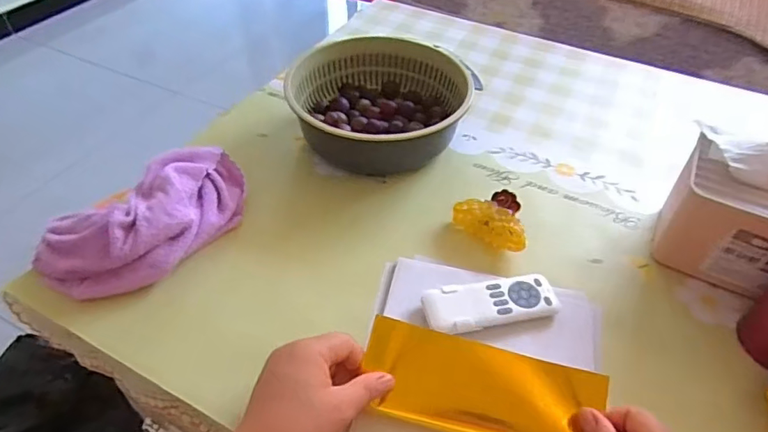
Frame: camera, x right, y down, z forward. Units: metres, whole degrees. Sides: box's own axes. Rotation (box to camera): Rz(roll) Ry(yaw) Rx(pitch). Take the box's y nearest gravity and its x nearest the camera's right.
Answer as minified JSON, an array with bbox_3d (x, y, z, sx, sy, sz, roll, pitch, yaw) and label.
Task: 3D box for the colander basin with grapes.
[{"bbox_3d":[-0.002,-0.147,0.666,0.228,0.078,0.184,5,46,2],"label":"colander basin with grapes"}]

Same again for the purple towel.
[{"bbox_3d":[-0.236,0.000,0.516,0.212,0.052,0.130,-23,52,-22],"label":"purple towel"}]

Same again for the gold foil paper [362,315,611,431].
[{"bbox_3d":[0.073,0.135,0.400,0.176,0.014,0.070,13,85,8],"label":"gold foil paper"}]

